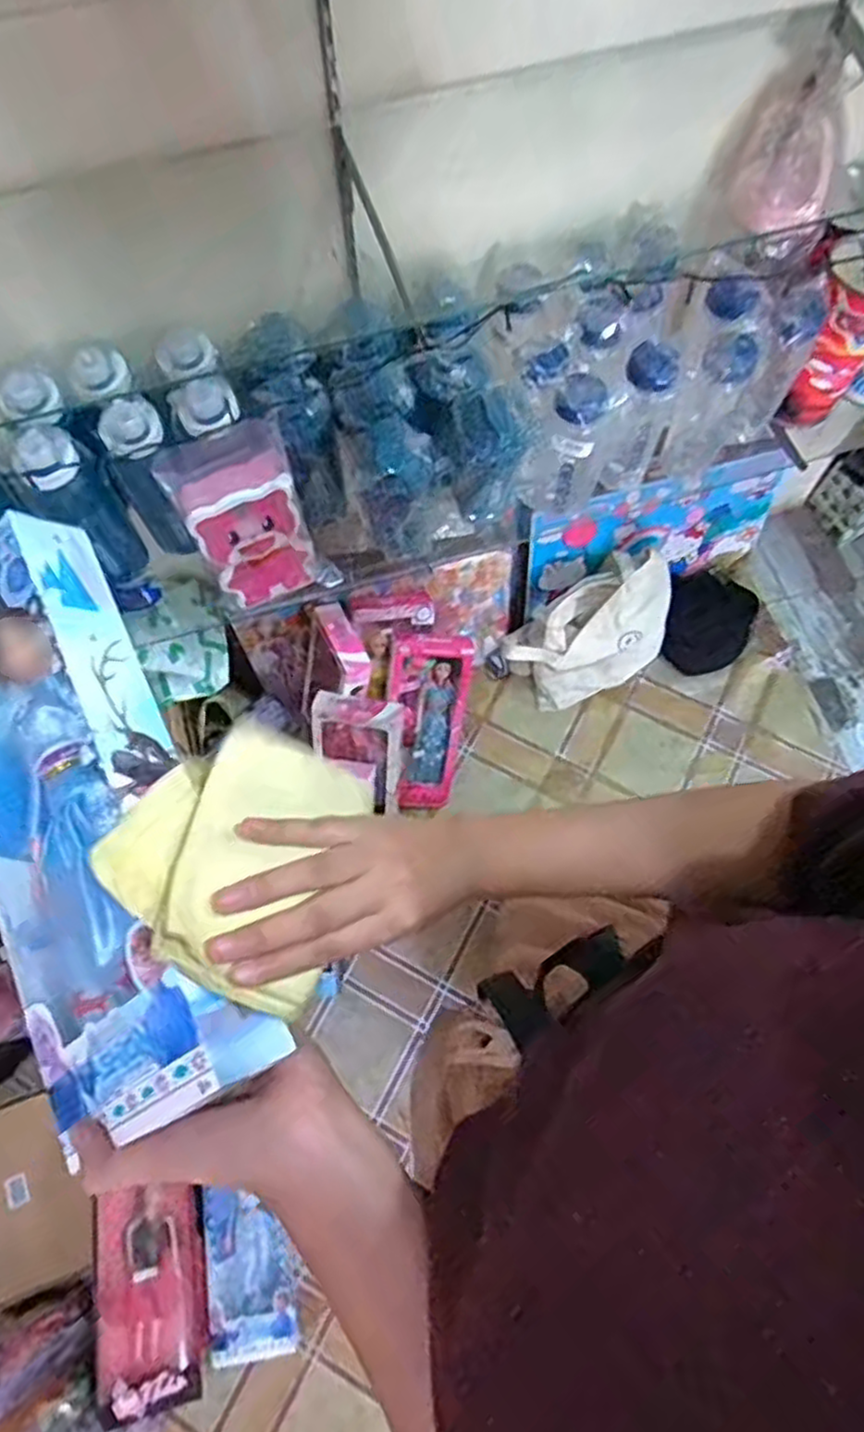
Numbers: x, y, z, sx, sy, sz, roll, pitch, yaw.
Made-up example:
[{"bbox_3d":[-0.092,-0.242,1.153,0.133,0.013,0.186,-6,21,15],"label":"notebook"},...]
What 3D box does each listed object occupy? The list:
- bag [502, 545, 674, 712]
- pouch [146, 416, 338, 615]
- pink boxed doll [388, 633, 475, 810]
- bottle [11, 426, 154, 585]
[{"bbox_3d":[0.309,-0.145,1.404,0.300,0.243,0.165,-32,72,-10],"label":"bag"},{"bbox_3d":[-0.209,-0.227,0.863,0.141,0.191,0.101,-23,71,-7],"label":"pouch"},{"bbox_3d":[-0.003,0.009,1.332,0.138,0.078,0.332,2,114,2],"label":"pink boxed doll"},{"bbox_3d":[-0.392,-0.237,0.833,0.077,0.192,0.080,-37,73,-12],"label":"bottle"}]

